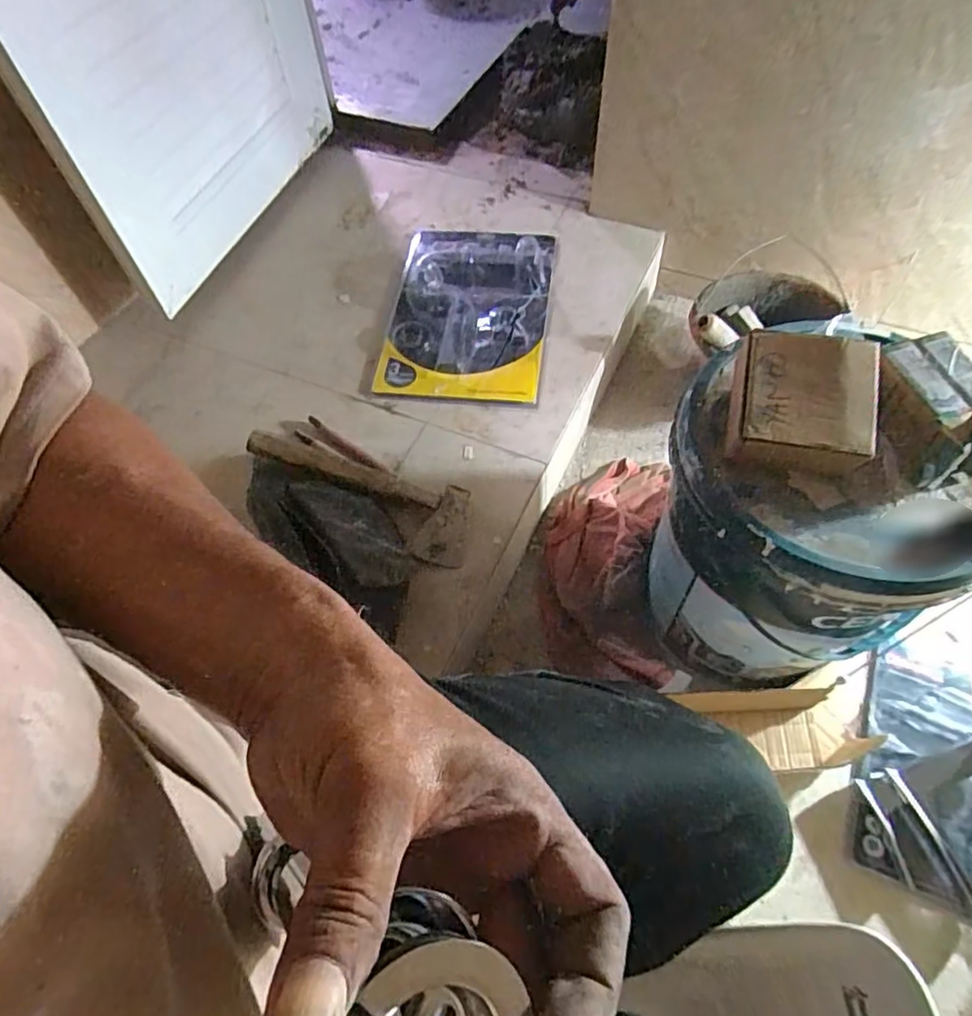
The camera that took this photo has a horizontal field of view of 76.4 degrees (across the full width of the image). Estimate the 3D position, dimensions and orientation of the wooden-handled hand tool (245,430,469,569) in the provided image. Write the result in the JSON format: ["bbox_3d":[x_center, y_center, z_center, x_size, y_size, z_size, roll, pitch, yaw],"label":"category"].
[{"bbox_3d":[-0.169,-0.022,0.832,0.316,0.027,0.106,23,62,-4],"label":"wooden-handled hand tool"}]

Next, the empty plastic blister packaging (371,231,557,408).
[{"bbox_3d":[-0.030,-0.348,1.046,0.263,0.046,0.395,5,60,7],"label":"empty plastic blister packaging"}]

